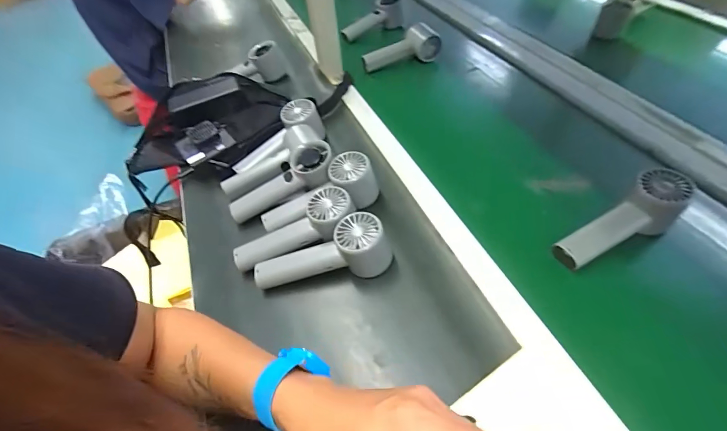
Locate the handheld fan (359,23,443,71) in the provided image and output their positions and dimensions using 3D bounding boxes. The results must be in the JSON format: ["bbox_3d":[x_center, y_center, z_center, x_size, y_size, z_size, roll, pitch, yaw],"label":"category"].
[{"bbox_3d":[0.079,-0.332,0.697,0.152,0.055,0.064,-12,51,-3],"label":"handheld fan"}]

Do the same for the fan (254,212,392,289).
[{"bbox_3d":[-0.046,0.051,0.412,0.157,0.060,0.052,-16,50,10],"label":"fan"}]

